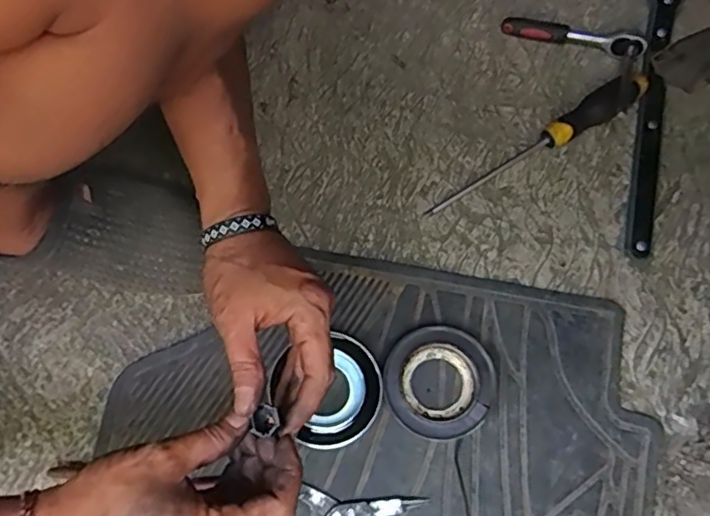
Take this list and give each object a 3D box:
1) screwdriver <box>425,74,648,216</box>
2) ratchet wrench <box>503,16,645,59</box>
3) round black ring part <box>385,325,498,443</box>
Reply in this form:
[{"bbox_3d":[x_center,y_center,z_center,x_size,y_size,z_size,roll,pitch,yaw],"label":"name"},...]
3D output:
[{"bbox_3d":[0.180,-0.106,0.574,0.241,0.042,0.033,-34,75,-8],"label":"screwdriver"},{"bbox_3d":[0.222,-0.228,0.614,0.139,0.028,0.020,17,75,7],"label":"ratchet wrench"},{"bbox_3d":[0.071,0.107,0.517,0.091,0.033,0.090,0,73,1],"label":"round black ring part"}]

